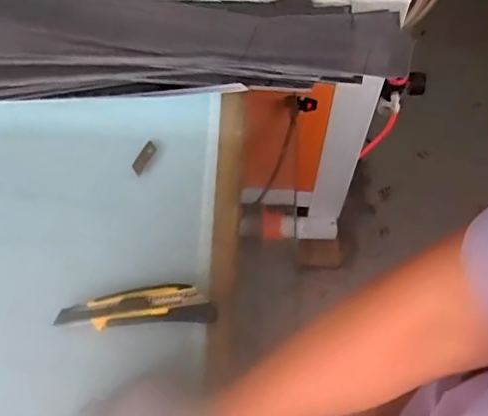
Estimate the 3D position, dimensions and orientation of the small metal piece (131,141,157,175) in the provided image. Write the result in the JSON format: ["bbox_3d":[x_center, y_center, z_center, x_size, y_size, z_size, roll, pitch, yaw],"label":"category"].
[{"bbox_3d":[-0.121,-0.061,0.680,0.015,0.006,0.041,26,81,15],"label":"small metal piece"}]

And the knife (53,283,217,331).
[{"bbox_3d":[-0.111,0.102,0.589,0.155,0.024,0.042,-6,64,0],"label":"knife"}]

